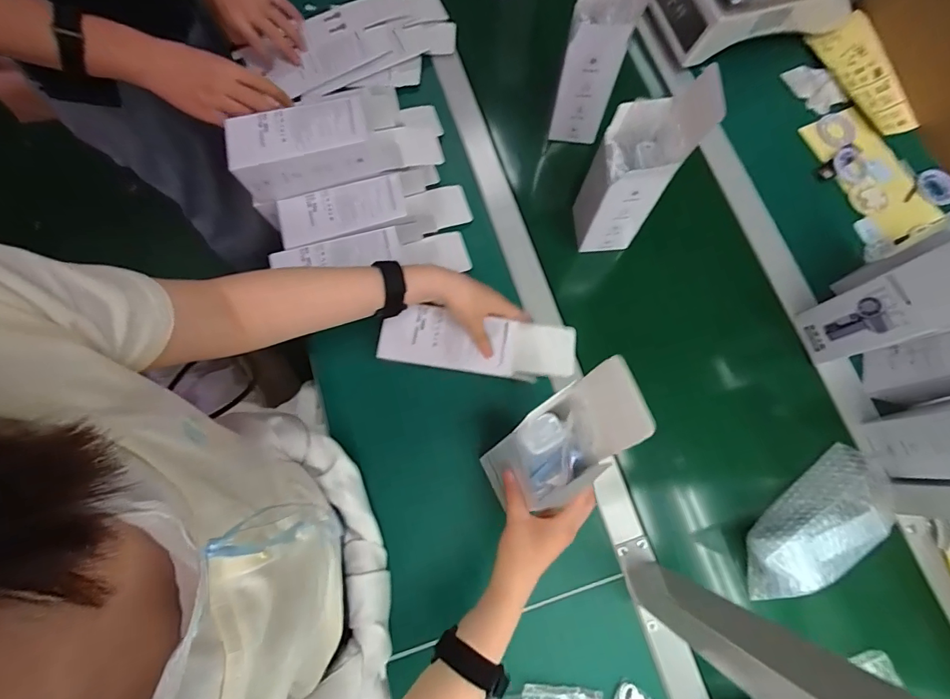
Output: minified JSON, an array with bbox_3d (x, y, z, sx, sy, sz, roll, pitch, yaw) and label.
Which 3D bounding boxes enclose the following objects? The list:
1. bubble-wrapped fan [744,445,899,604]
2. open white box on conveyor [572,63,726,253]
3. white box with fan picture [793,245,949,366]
[{"bbox_3d":[0.410,0.205,0.511,0.215,0.064,0.093,-33,78,-8],"label":"bubble-wrapped fan"},{"bbox_3d":[0.187,-0.207,0.540,0.083,0.211,0.085,6,76,2],"label":"open white box on conveyor"},{"bbox_3d":[0.461,-0.045,0.495,0.045,0.211,0.069,-25,77,-6],"label":"white box with fan picture"}]

